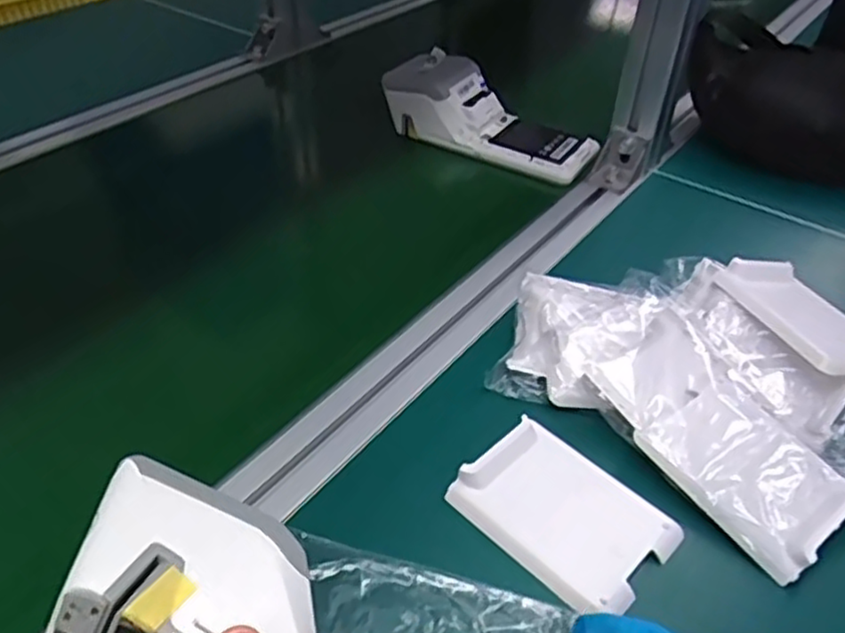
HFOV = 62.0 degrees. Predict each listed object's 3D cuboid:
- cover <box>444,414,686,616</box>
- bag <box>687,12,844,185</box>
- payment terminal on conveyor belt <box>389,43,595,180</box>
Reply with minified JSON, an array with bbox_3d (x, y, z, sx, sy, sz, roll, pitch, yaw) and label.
[{"bbox_3d":[0.073,0.098,0.359,0.098,0.011,0.074,34,50,31],"label":"cover"},{"bbox_3d":[0.400,-0.191,0.669,0.292,0.113,0.088,16,42,14],"label":"bag"},{"bbox_3d":[0.065,-0.190,0.656,0.196,0.056,0.074,26,46,23],"label":"payment terminal on conveyor belt"}]

